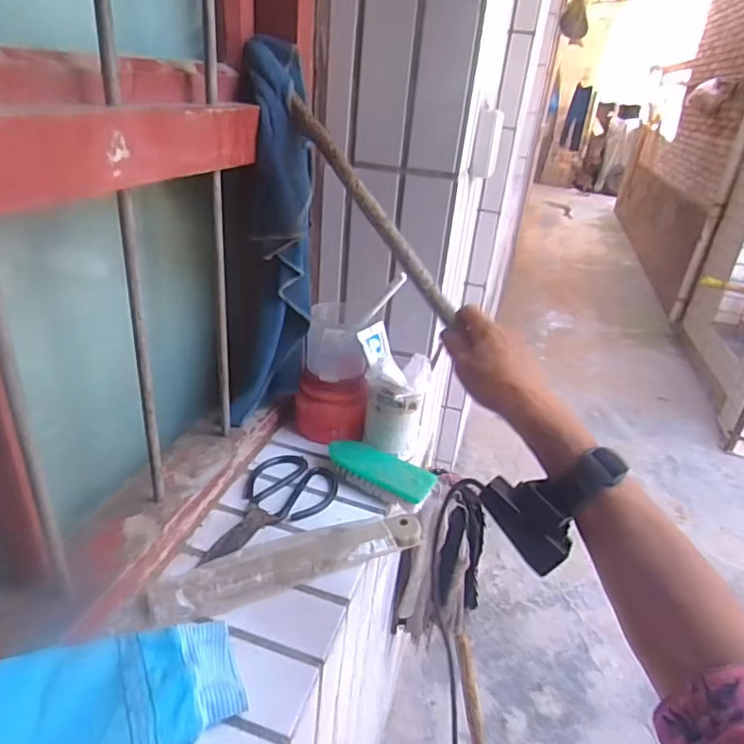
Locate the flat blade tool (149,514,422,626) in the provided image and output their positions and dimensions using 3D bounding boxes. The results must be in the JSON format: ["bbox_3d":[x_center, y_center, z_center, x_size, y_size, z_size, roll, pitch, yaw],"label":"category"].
[{"bbox_3d":[-0.077,0.186,0.563,0.274,0.018,0.050,-9,32,-27],"label":"flat blade tool"}]

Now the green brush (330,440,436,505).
[{"bbox_3d":[0.010,0.123,0.687,0.136,0.029,0.056,18,30,20],"label":"green brush"}]

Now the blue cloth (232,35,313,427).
[{"bbox_3d":[-0.114,-0.141,0.659,0.077,0.427,0.090,5,28,-3],"label":"blue cloth"}]

